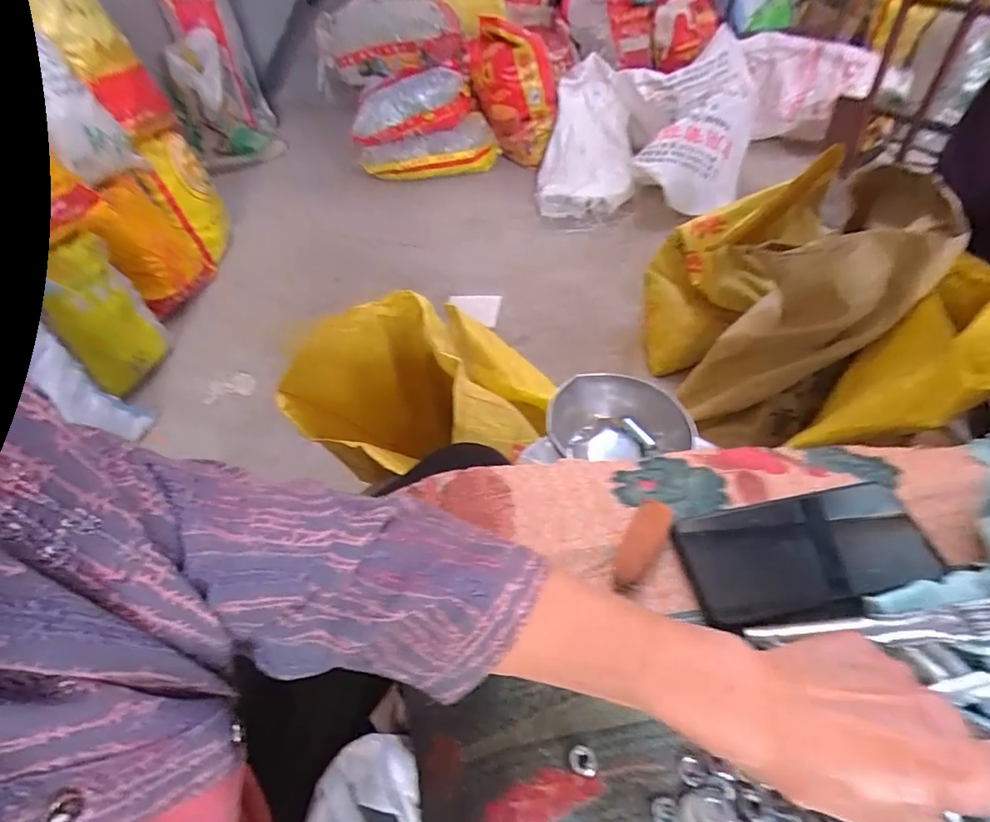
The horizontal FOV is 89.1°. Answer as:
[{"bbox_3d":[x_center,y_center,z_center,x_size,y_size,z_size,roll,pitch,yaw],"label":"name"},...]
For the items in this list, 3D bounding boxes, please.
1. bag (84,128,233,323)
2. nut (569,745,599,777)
[{"bbox_3d":[-0.819,-0.473,1.284,0.101,0.312,0.426,0,48,6],"label":"bag"},{"bbox_3d":[0.050,0.196,0.281,0.016,0.006,0.014,2,48,8],"label":"nut"}]

